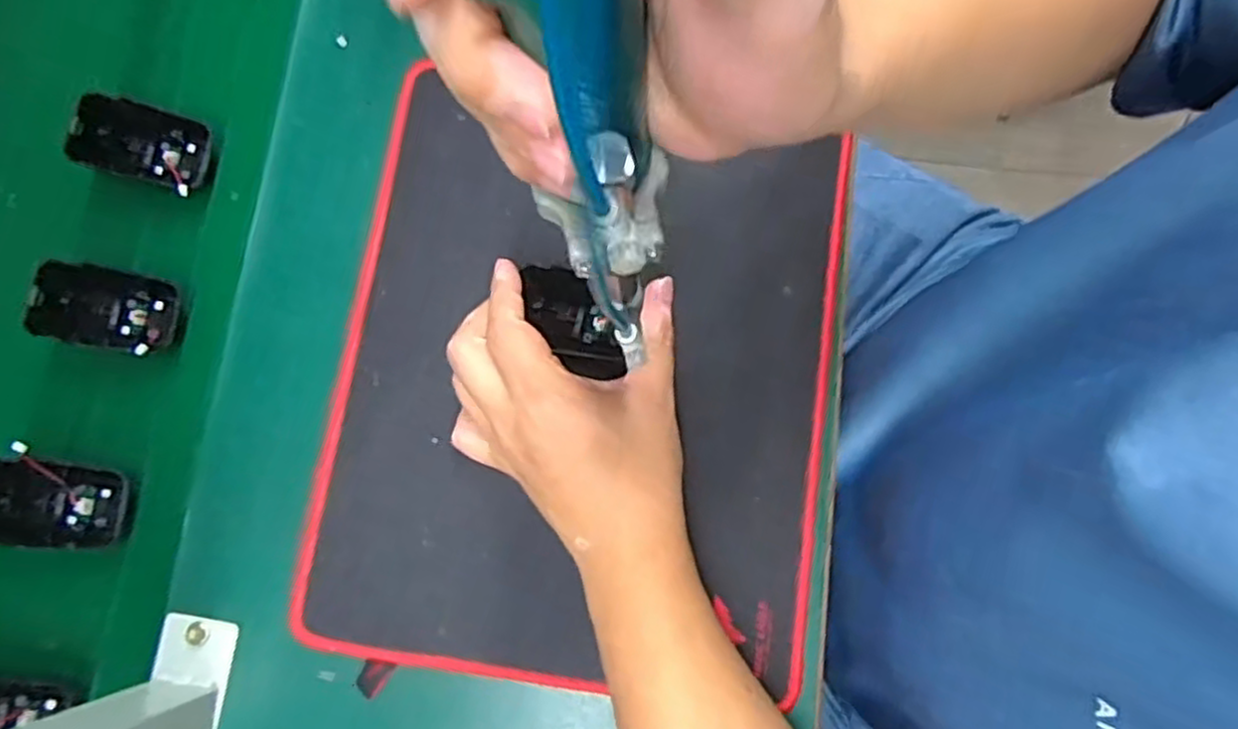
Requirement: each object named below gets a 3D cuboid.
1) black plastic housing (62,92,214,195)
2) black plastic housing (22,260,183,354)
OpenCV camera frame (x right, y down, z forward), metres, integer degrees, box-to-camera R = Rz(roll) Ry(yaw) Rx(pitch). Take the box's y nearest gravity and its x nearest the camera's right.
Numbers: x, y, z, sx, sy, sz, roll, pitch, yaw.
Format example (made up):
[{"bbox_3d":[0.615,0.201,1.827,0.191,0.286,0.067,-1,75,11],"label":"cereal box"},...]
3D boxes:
[{"bbox_3d":[-0.275,-0.129,0.432,0.066,0.011,0.043,15,94,-32],"label":"black plastic housing"},{"bbox_3d":[-0.283,-0.030,0.413,0.068,0.021,0.043,15,74,-24],"label":"black plastic housing"}]

